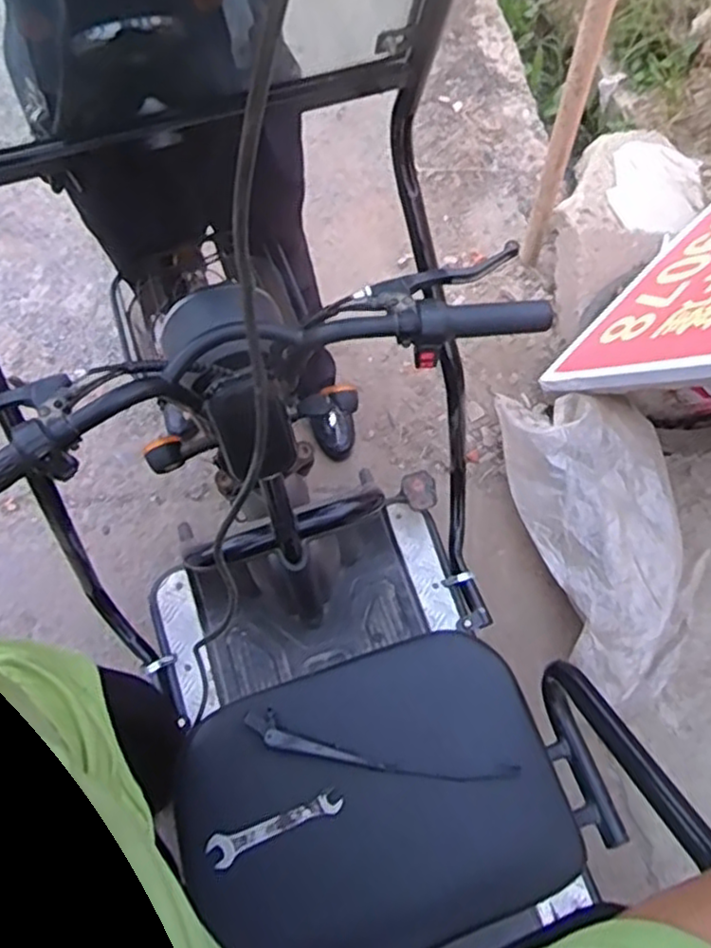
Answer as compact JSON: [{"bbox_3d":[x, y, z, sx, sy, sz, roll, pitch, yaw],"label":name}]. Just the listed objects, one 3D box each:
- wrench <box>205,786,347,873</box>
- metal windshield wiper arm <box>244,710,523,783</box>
[{"bbox_3d":[-0.096,0.429,0.852,0.167,0.007,0.036,-19,66,-7],"label":"wrench"},{"bbox_3d":[0.028,0.338,0.855,0.330,0.023,0.040,10,66,6],"label":"metal windshield wiper arm"}]

